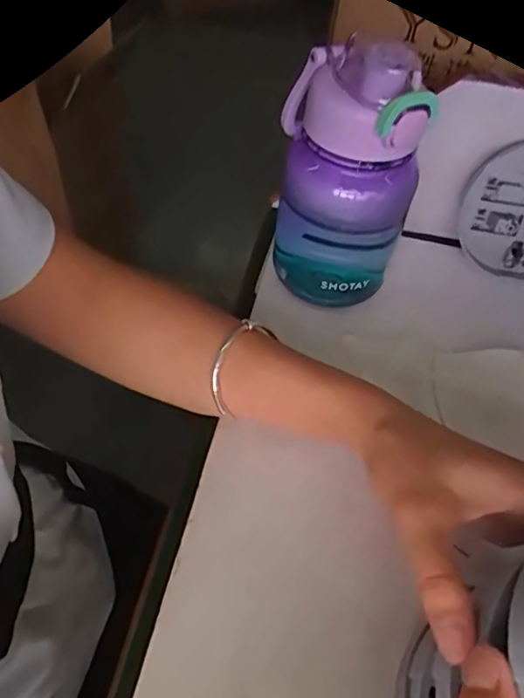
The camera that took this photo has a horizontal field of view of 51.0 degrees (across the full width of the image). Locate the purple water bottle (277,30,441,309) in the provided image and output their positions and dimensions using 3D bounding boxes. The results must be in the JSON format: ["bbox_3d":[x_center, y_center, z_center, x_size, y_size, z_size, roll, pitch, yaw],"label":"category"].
[{"bbox_3d":[0.054,-0.107,0.365,0.086,0.172,0.068,10,50,2],"label":"purple water bottle"}]

